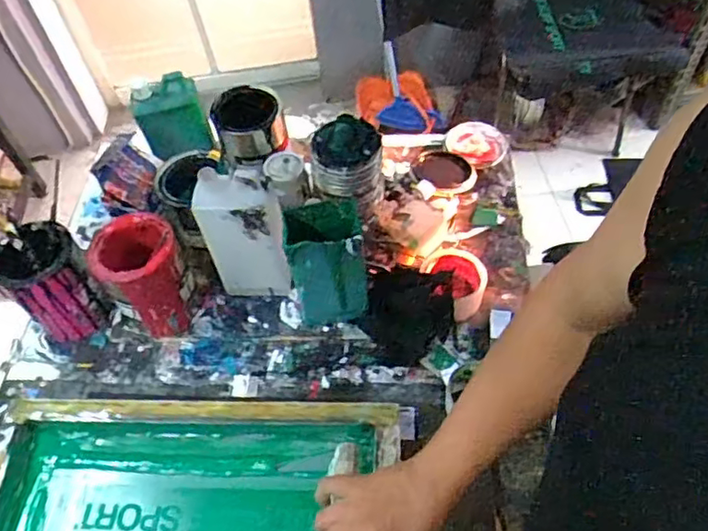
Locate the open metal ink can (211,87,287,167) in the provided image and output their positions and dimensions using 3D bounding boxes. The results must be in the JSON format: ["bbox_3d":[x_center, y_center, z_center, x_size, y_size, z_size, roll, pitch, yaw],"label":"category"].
[{"bbox_3d":[-0.157,-0.215,0.920,0.102,0.075,0.094,-3,54,4],"label":"open metal ink can"}]

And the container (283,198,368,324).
[{"bbox_3d":[-0.033,0.003,0.799,0.091,0.221,0.076,-7,53,0],"label":"container"}]

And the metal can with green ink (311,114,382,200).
[{"bbox_3d":[-0.011,-0.154,0.886,0.096,0.084,0.089,-3,54,4],"label":"metal can with green ink"}]

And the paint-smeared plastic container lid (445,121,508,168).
[{"bbox_3d":[0.221,-0.219,1.076,0.101,0.019,0.102,-3,54,4],"label":"paint-smeared plastic container lid"}]

